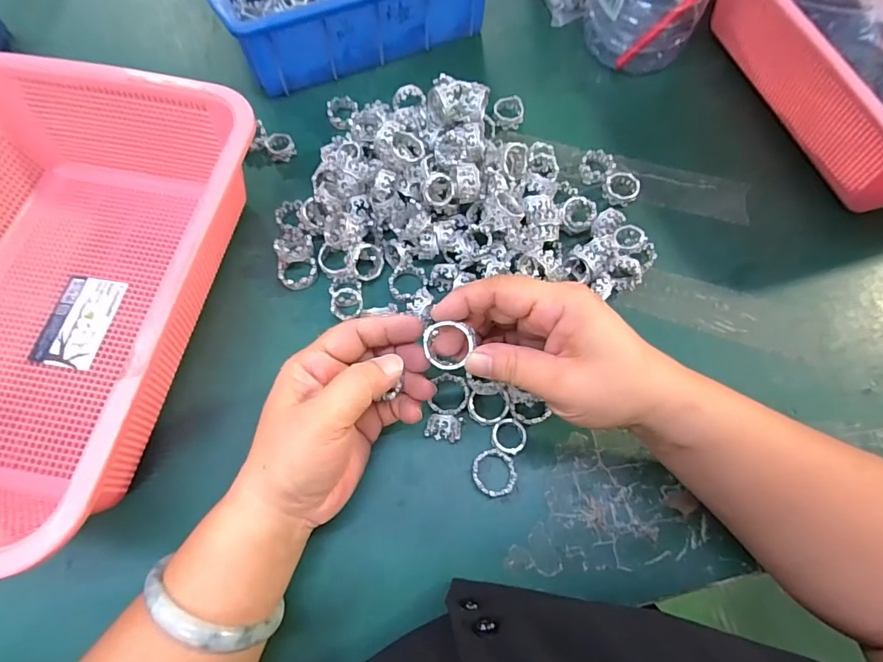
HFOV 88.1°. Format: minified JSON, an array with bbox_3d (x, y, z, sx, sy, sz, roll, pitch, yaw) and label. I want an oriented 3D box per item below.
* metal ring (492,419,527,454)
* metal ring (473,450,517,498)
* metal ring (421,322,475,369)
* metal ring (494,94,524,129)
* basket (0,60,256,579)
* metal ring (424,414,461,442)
[{"bbox_3d":[0.044,0.068,0.295,0.022,0.007,0.022,1,67,-2],"label":"metal ring"},{"bbox_3d":[0.034,0.091,0.290,0.030,0.010,0.028,4,68,-9],"label":"metal ring"},{"bbox_3d":[0.006,0.008,0.250,0.025,0.013,0.026,1,96,12],"label":"metal ring"},{"bbox_3d":[0.060,-0.193,0.406,0.027,0.015,0.026,1,69,-2],"label":"metal ring"},{"bbox_3d":[-0.253,-0.029,0.287,0.213,0.081,0.294,8,69,1],"label":"basket"},{"bbox_3d":[0.001,0.062,0.296,0.022,0.019,0.014,11,69,2],"label":"metal ring"}]

